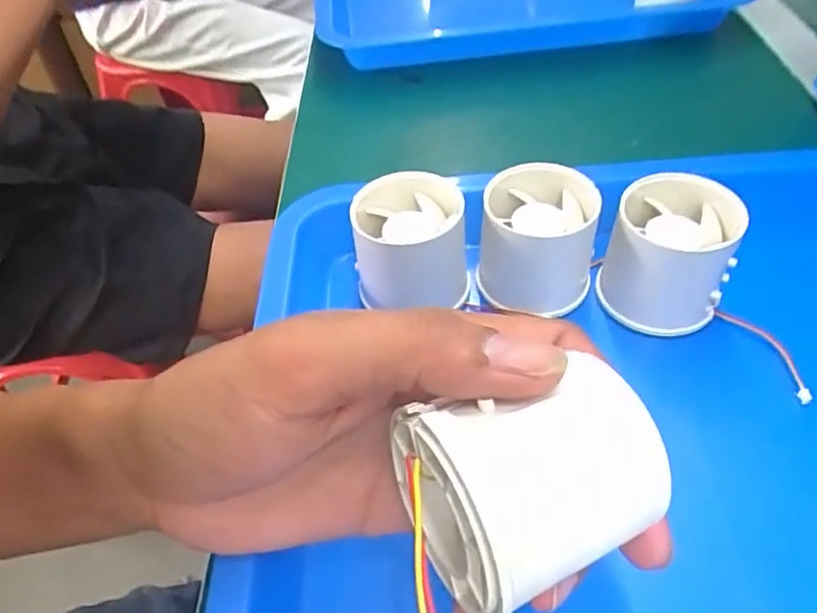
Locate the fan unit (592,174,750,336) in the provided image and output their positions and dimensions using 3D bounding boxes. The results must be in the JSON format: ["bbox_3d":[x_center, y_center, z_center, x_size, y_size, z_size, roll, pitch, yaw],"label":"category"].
[{"bbox_3d":[0.118,-0.022,0.284,0.052,0.052,0.056,-2,48,2],"label":"fan unit"}]

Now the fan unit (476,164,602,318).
[{"bbox_3d":[0.061,-0.028,0.300,0.054,0.063,0.050,8,49,11],"label":"fan unit"}]

